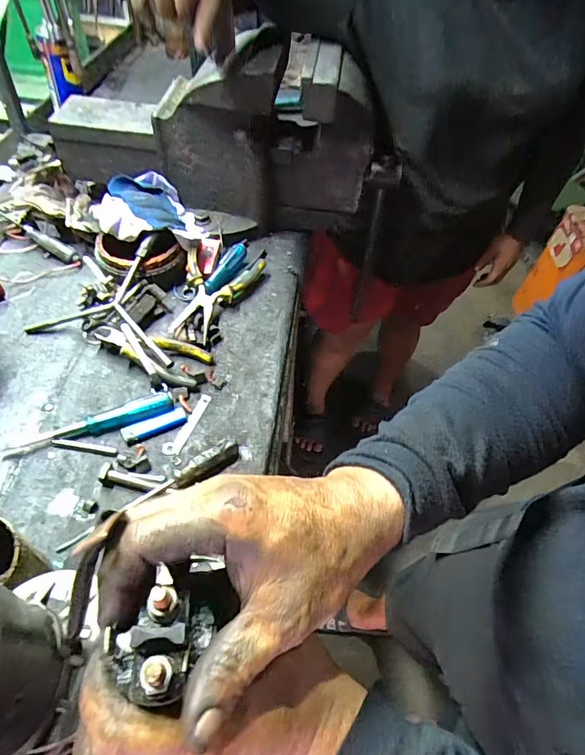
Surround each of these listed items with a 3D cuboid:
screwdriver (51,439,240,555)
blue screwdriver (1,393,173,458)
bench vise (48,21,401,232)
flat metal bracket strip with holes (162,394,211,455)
[{"bbox_3d":[-0.154,0.133,0.502,0.211,0.019,0.025,-29,60,-23],"label":"screwdriver"},{"bbox_3d":[-0.246,0.059,0.544,0.195,0.017,0.023,-20,57,-18],"label":"blue screwdriver"},{"bbox_3d":[-0.106,-0.380,0.717,0.523,0.292,0.184,12,53,5],"label":"bench vise"},{"bbox_3d":[-0.135,0.060,0.578,0.019,0.008,0.095,21,54,12],"label":"flat metal bracket strip with holes"}]

